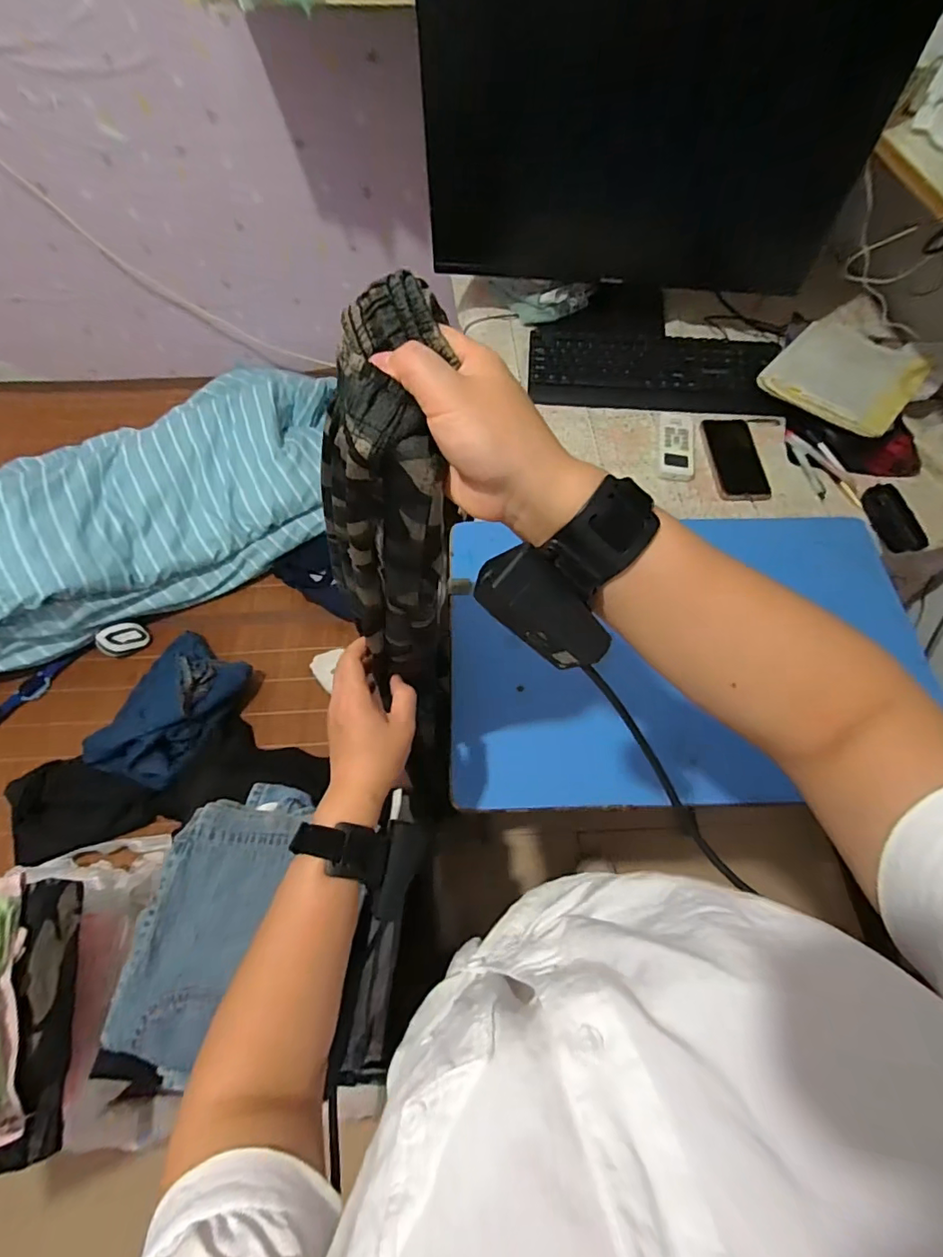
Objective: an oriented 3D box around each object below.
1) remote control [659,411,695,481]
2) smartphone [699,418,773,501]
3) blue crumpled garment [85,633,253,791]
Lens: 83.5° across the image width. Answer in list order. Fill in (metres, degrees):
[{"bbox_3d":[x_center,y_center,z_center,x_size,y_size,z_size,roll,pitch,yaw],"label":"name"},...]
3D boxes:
[{"bbox_3d":[0.333,-0.299,0.859,0.058,0.021,0.149,8,62,4],"label":"remote control"},{"bbox_3d":[0.421,-0.278,0.850,0.077,0.014,0.175,0,62,0],"label":"smartphone"},{"bbox_3d":[-0.536,0.128,0.937,0.205,0.114,0.278,17,63,8],"label":"blue crumpled garment"}]

